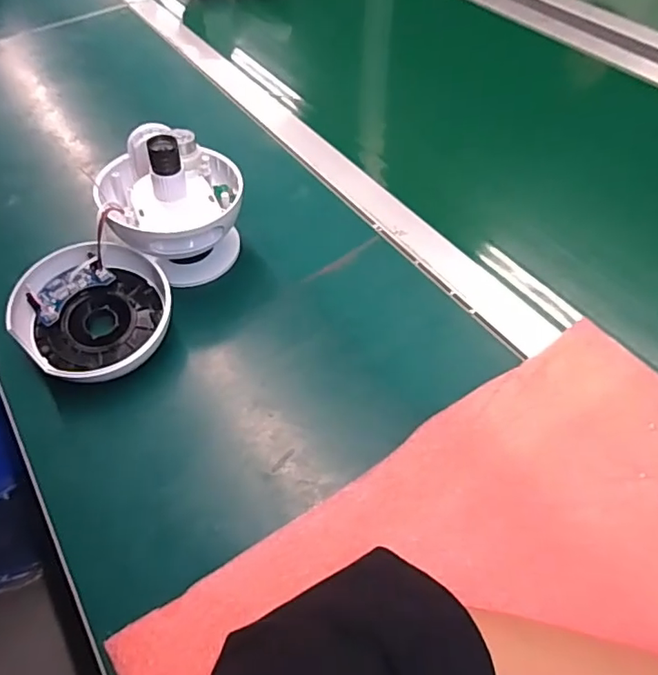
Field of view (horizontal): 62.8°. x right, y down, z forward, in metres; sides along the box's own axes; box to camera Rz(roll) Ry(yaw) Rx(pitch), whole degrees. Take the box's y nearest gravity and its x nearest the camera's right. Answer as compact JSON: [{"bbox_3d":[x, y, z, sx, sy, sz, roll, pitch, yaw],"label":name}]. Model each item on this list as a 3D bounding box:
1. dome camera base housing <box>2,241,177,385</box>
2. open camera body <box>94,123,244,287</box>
[{"bbox_3d":[-0.182,-0.018,0.426,0.111,0.042,0.119,1,52,-1],"label":"dome camera base housing"},{"bbox_3d":[-0.134,-0.117,0.465,0.113,0.107,0.107,-14,54,-13],"label":"open camera body"}]

